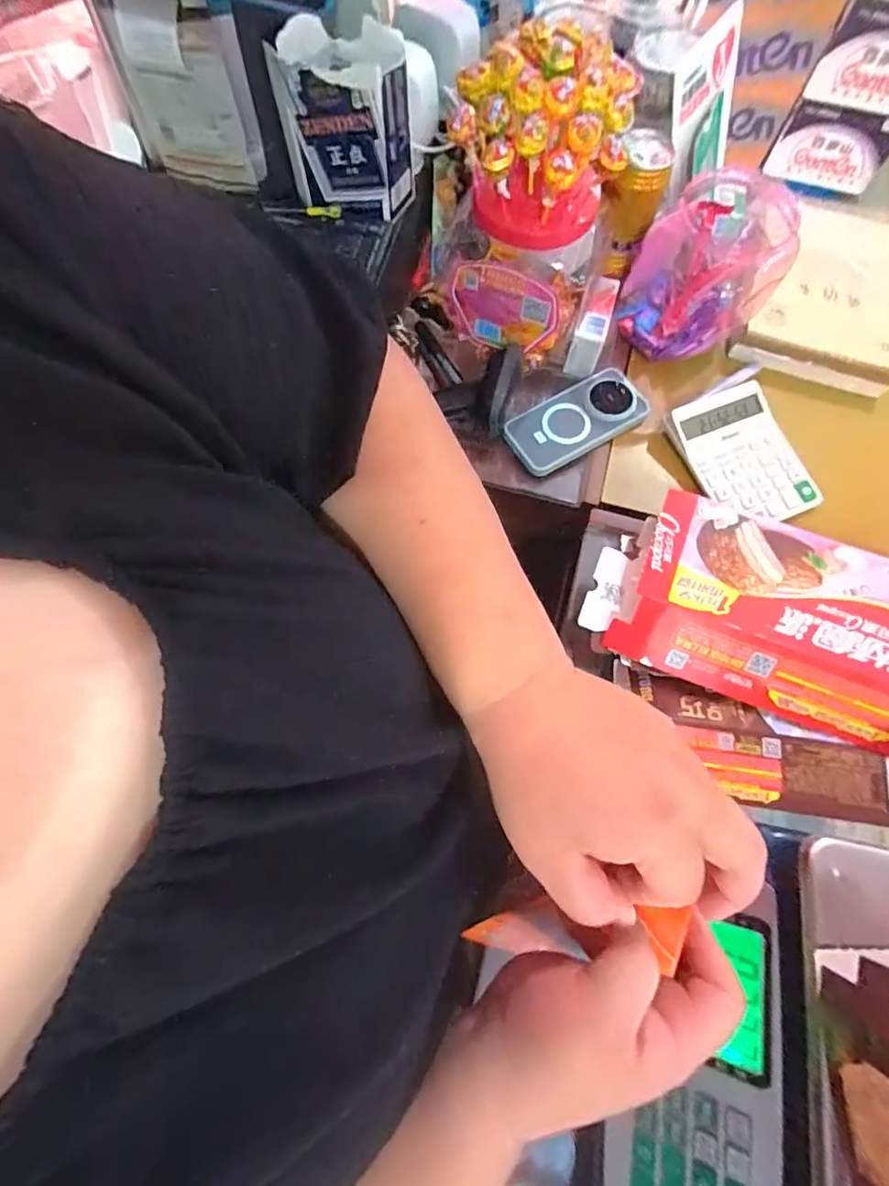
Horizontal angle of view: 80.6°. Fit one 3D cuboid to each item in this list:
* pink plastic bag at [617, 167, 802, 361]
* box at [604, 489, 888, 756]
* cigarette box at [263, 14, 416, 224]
[{"bbox_3d":[0.297,-0.368,0.594,0.149,0.145,0.122,-16,73,-5],"label":"pink plastic bag"},{"bbox_3d":[0.334,0.032,0.470,0.320,0.047,0.160,21,73,6],"label":"box"},{"bbox_3d":[-0.094,-0.461,0.514,0.110,0.126,0.083,14,73,4],"label":"cigarette box"}]

